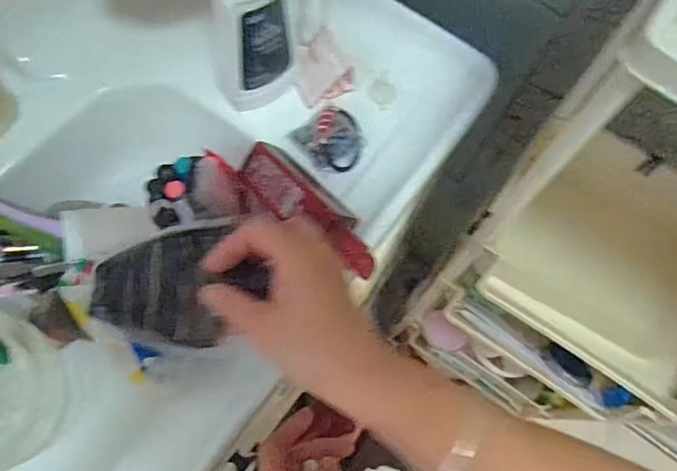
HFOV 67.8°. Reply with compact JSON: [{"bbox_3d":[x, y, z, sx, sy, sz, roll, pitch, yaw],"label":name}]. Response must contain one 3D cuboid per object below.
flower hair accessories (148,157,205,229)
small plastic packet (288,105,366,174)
[{"bbox_3d":[-0.160,-0.042,0.490,0.049,0.022,0.090,-8,50,-4],"label":"flower hair accessories"},{"bbox_3d":[-0.006,-0.102,0.525,0.069,0.033,0.067,-32,76,-11],"label":"small plastic packet"}]

